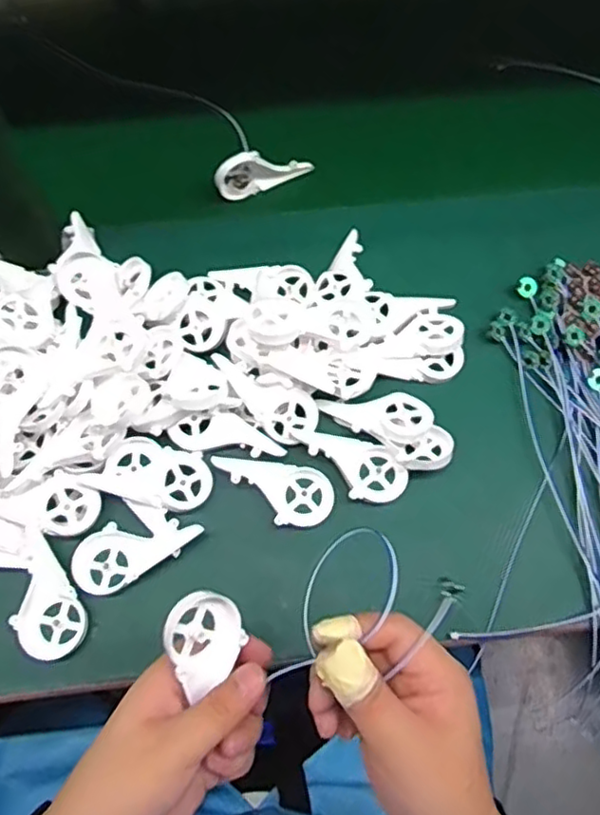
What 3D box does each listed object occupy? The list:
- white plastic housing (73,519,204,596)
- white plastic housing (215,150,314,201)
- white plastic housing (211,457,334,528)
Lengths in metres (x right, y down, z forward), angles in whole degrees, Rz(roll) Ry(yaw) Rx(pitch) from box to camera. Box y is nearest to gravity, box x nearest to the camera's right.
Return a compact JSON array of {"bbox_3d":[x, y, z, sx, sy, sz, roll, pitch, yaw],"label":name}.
[{"bbox_3d":[-0.120,0.101,0.466,0.091,0.017,0.044,-26,71,-10],"label":"white plastic housing"},{"bbox_3d":[-0.034,-0.223,0.602,0.095,0.047,0.016,-13,70,-20],"label":"white plastic housing"},{"bbox_3d":[-0.021,0.064,0.484,0.091,0.016,0.048,6,69,2],"label":"white plastic housing"}]

